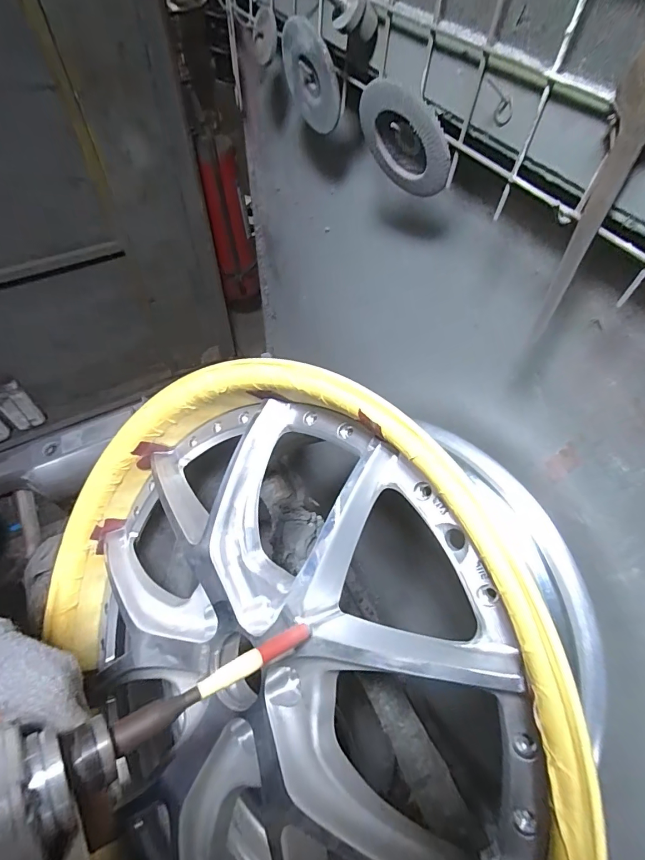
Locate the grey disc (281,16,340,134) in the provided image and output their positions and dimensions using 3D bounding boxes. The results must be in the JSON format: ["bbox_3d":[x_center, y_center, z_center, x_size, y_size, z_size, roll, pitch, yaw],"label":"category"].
[{"bbox_3d":[-0.014,-0.380,0.450,0.010,0.096,0.119,-34,32,-5],"label":"grey disc"}]

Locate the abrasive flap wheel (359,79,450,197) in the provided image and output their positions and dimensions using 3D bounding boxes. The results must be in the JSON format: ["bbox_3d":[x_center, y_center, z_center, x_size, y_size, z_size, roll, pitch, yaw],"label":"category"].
[{"bbox_3d":[0.076,-0.257,0.365,0.022,0.089,0.096,-46,104,-3],"label":"abrasive flap wheel"}]

